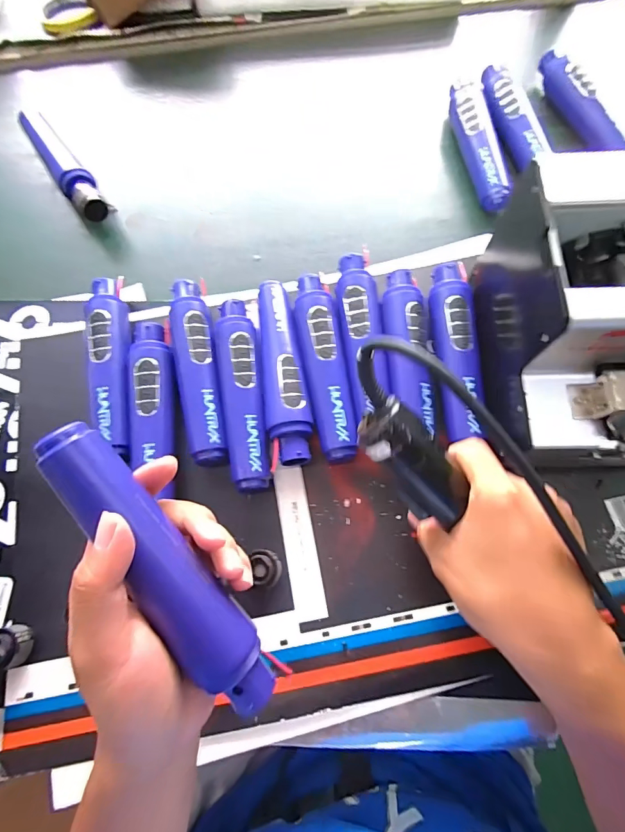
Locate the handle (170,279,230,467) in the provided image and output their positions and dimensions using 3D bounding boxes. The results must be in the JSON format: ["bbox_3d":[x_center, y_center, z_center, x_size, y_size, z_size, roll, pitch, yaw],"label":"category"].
[{"bbox_3d":[-0.102,-0.041,0.379,0.041,0.045,0.176,-13,71,-2],"label":"handle"}]

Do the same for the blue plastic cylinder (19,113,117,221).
[{"bbox_3d":[-0.289,-0.290,0.487,0.035,0.039,0.186,-36,73,-9],"label":"blue plastic cylinder"}]

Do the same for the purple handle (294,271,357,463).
[{"bbox_3d":[0.010,-0.045,0.374,0.035,0.042,0.175,-8,71,0],"label":"purple handle"}]

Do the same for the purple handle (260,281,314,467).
[{"bbox_3d":[-0.024,-0.041,0.375,0.036,0.042,0.173,-7,71,0],"label":"purple handle"}]

